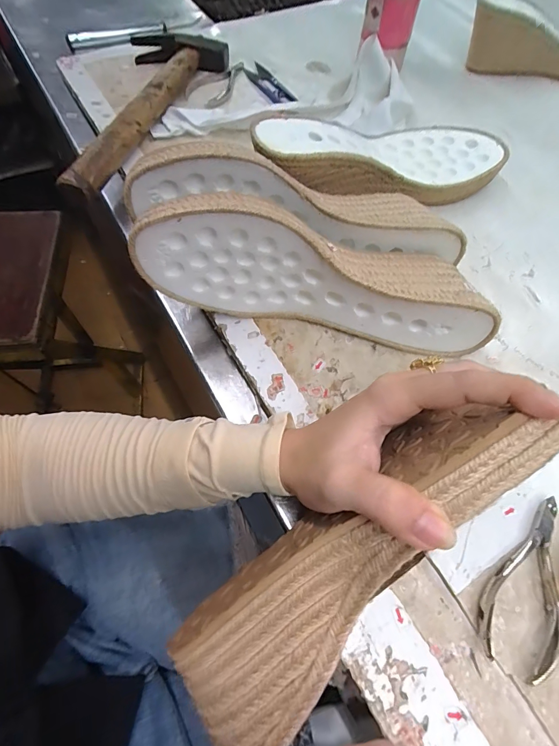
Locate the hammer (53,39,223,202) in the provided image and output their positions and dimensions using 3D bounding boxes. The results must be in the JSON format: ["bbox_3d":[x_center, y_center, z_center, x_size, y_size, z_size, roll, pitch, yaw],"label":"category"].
[{"bbox_3d":[-0.159,-0.291,0.402,0.100,0.030,0.290,22,64,9],"label":"hammer"}]

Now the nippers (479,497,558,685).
[{"bbox_3d":[0.152,0.124,0.226,0.043,0.009,0.100,35,67,15],"label":"nippers"}]

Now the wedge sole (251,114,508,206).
[{"bbox_3d":[0.093,-0.197,0.348,0.245,0.048,0.084,-12,63,-23],"label":"wedge sole"}]

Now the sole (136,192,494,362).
[{"bbox_3d":[0.029,-0.069,0.275,0.246,0.090,0.062,13,63,-10],"label":"sole"}]

